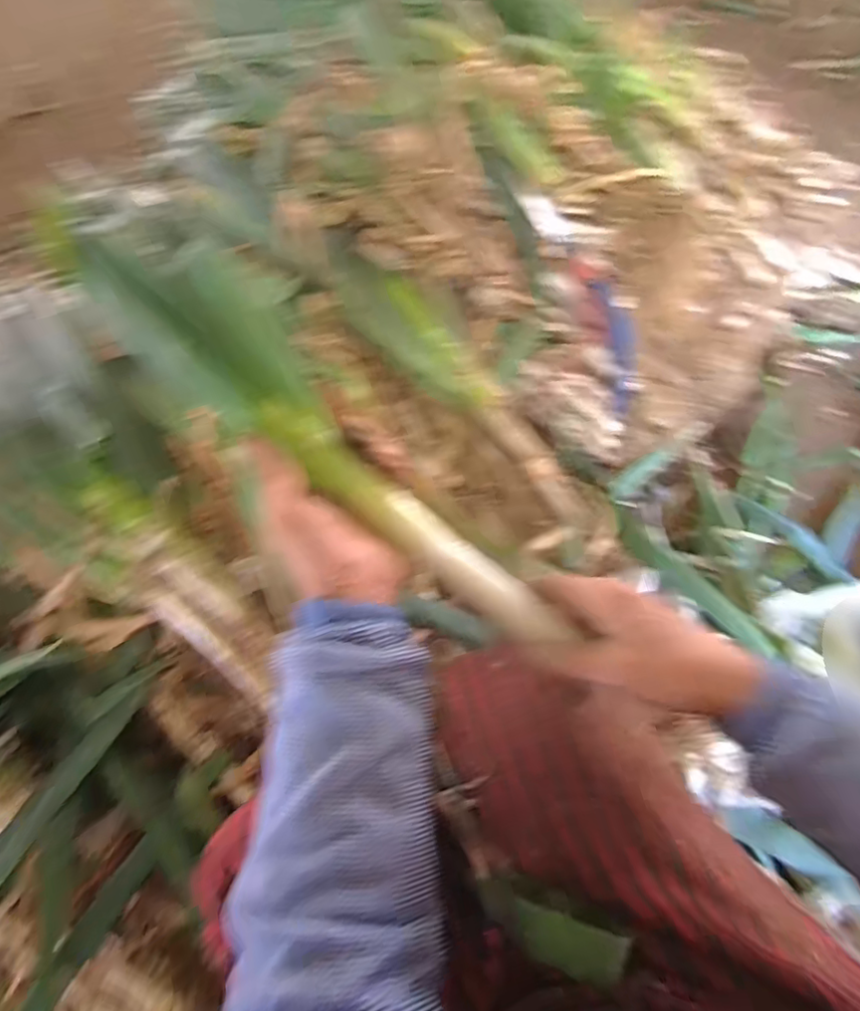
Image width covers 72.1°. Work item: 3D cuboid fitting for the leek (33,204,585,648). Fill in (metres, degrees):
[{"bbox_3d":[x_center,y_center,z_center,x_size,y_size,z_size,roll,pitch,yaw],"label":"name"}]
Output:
[{"bbox_3d":[-0.074,-0.059,0.403,0.420,0.029,0.099,43,72,1],"label":"leek"}]

